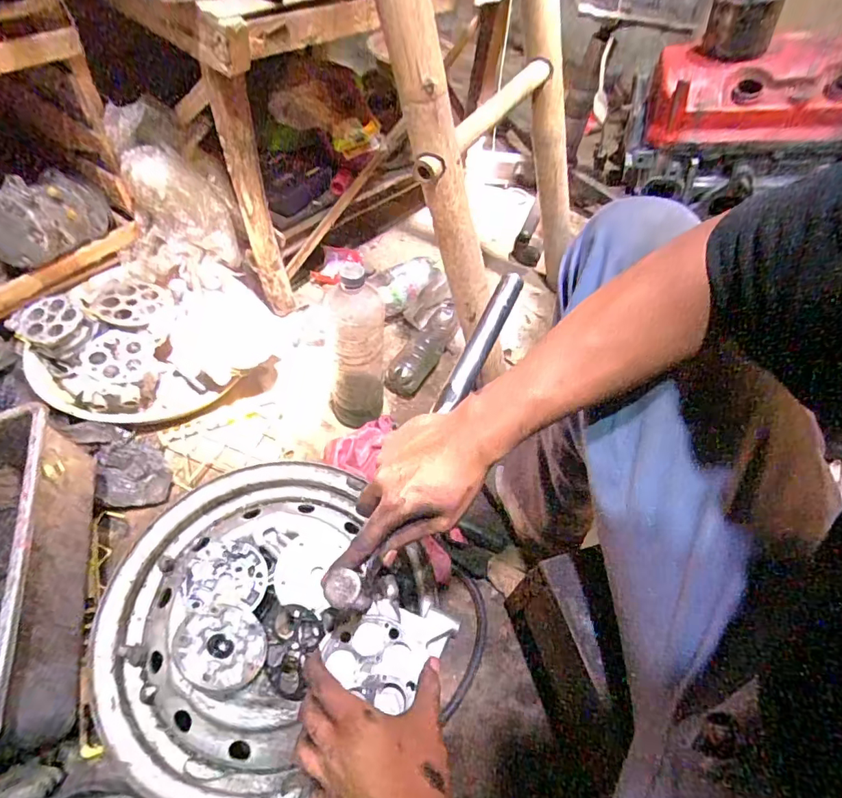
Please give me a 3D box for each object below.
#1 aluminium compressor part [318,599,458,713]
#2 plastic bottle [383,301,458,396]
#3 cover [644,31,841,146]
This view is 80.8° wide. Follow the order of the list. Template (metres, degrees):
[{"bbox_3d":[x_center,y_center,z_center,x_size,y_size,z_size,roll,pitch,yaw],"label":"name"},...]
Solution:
[{"bbox_3d":[-0.028,0.219,0.454,0.085,0.040,0.104,34,58,18],"label":"aluminium compressor part"},{"bbox_3d":[0.007,-0.091,0.929,0.061,0.070,0.212,26,56,13],"label":"plastic bottle"},{"bbox_3d":[0.484,-0.372,0.575,0.399,0.082,0.117,1,52,16],"label":"cover"}]

